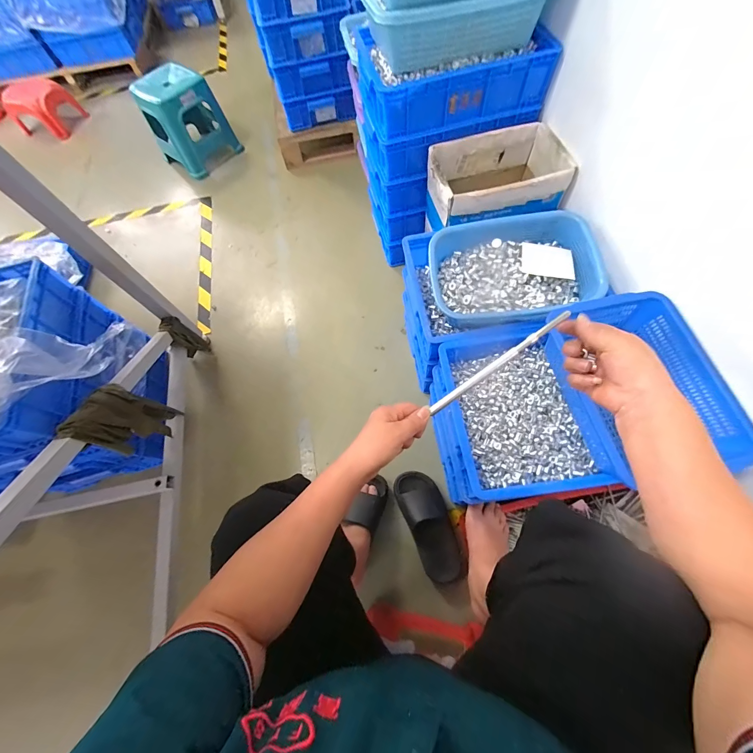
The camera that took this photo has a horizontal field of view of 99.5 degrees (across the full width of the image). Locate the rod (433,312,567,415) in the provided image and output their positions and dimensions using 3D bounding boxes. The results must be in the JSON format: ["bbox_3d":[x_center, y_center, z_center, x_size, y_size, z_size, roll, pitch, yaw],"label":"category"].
[{"bbox_3d":[0.146,-0.014,0.389,0.191,0.008,0.012,-39,70,13],"label":"rod"}]

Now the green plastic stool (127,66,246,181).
[{"bbox_3d":[-0.805,-1.080,1.366,0.243,0.281,0.270,32,73,16],"label":"green plastic stool"}]

